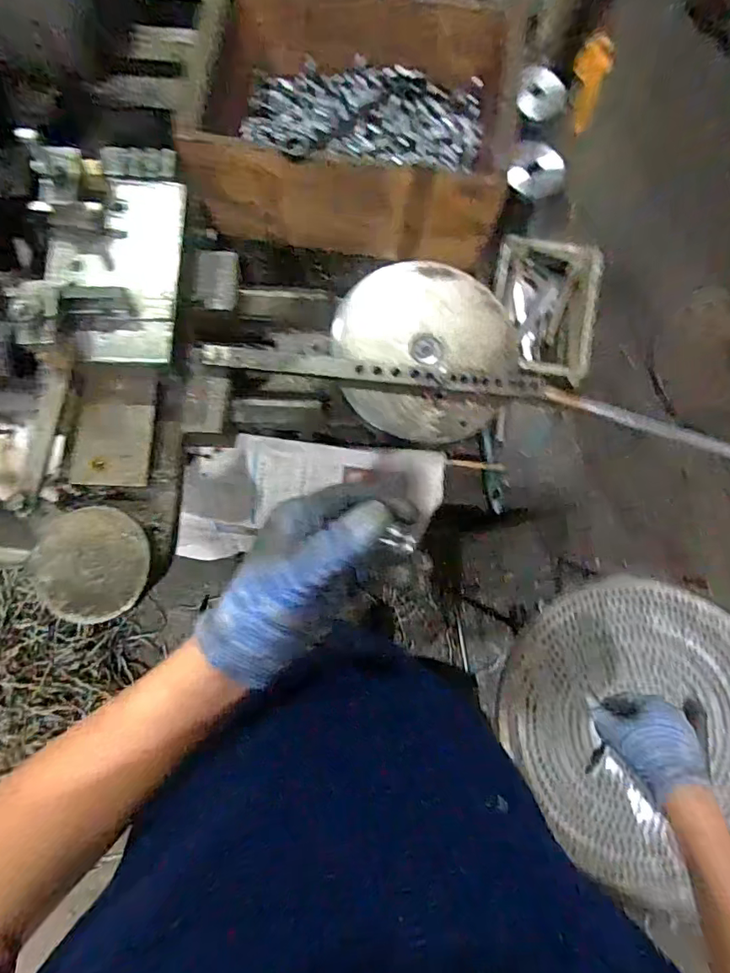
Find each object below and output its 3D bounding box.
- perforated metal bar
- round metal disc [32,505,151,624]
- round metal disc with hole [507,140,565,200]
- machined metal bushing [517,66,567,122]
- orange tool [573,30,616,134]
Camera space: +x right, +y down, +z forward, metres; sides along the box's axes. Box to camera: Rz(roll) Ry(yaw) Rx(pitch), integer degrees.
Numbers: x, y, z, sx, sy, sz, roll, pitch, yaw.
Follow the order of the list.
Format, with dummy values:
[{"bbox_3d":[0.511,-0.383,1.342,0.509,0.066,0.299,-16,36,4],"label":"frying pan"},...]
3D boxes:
[{"bbox_3d":[0.011,-0.113,0.498,0.329,0.013,0.022,6,80,-2],"label":"perforated metal bar"},{"bbox_3d":[-0.241,0.067,0.442,0.100,0.015,0.095,0,81,-3],"label":"round metal disc"},{"bbox_3d":[0.205,-0.381,0.613,0.058,0.024,0.063,5,108,16],"label":"round metal disc with hole"},{"bbox_3d":[0.211,-0.469,0.610,0.056,0.048,0.025,18,41,-18],"label":"machined metal bushing"},{"bbox_3d":[0.308,-0.548,0.694,0.047,0.103,0.026,-4,39,-4],"label":"orange tool"}]

